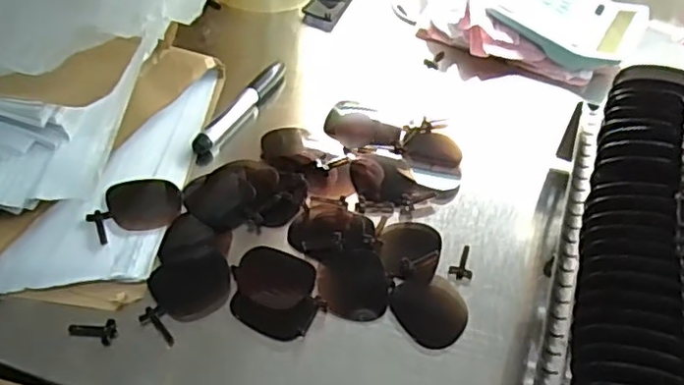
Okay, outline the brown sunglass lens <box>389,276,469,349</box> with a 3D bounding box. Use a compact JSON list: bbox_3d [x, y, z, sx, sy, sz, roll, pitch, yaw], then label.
[{"bbox_3d":[0.062,0.081,0.437,0.049,0.004,0.051,3,47,-3],"label":"brown sunglass lens"}]

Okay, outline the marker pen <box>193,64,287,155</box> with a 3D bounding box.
[{"bbox_3d":[-0.088,-0.082,0.574,0.019,0.013,0.145,21,48,13],"label":"marker pen"}]

